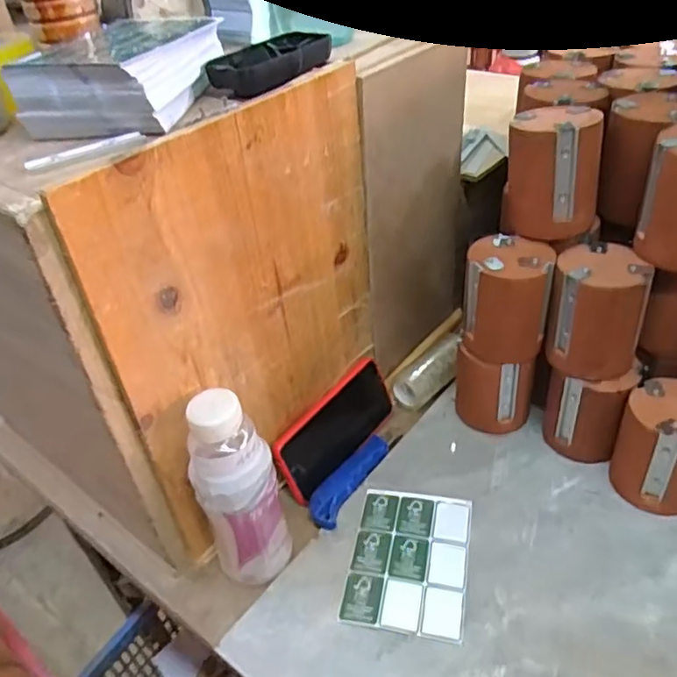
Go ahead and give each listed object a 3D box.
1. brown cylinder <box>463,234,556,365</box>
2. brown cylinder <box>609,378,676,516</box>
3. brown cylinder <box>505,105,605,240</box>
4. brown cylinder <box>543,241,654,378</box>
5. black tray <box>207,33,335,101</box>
[{"bbox_3d":[0.164,-0.035,0.580,0.080,0.102,0.066,7,41,18],"label":"brown cylinder"},{"bbox_3d":[0.298,0.100,0.547,0.078,0.102,0.080,-5,39,4],"label":"brown cylinder"},{"bbox_3d":[0.201,-0.155,0.557,0.080,0.098,0.077,8,41,19],"label":"brown cylinder"},{"bbox_3d":[0.238,-0.024,0.550,0.077,0.098,0.074,16,44,26],"label":"brown cylinder"},{"bbox_3d":[-0.056,-0.224,0.488,0.057,0.023,0.108,20,46,30],"label":"black tray"}]

